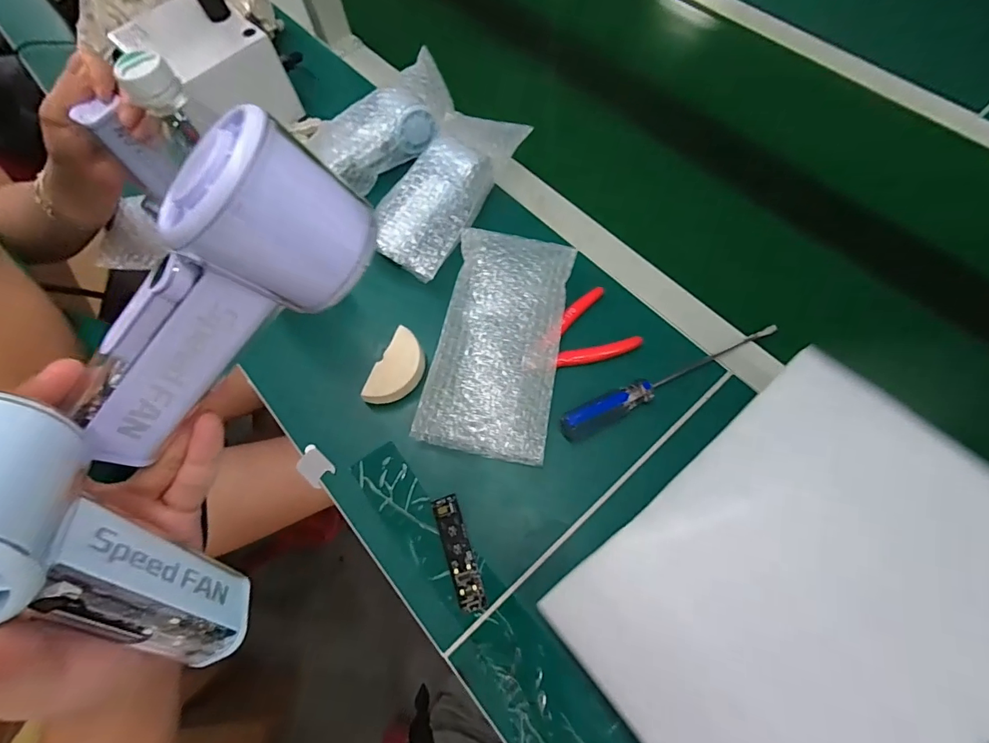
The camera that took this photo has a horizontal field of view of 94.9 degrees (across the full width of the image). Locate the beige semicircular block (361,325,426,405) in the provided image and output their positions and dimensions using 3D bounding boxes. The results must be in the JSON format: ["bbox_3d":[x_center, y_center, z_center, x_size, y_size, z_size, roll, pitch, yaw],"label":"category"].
[{"bbox_3d":[-0.091,-0.001,0.427,0.036,0.021,0.074,26,70,13],"label":"beige semicircular block"}]

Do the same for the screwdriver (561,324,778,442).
[{"bbox_3d":[0.165,0.006,0.411,0.226,0.025,0.023,-24,67,-7],"label":"screwdriver"}]

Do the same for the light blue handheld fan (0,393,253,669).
[{"bbox_3d":[-0.158,0.074,0.173,0.059,0.152,0.058,-36,48,-12],"label":"light blue handheld fan"}]

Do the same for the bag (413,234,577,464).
[{"bbox_3d":[0.005,-0.031,0.417,0.110,0.046,0.204,10,67,8],"label":"bag"}]

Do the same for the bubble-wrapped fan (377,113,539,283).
[{"bbox_3d":[-0.052,-0.197,0.484,0.098,0.052,0.207,23,70,13],"label":"bubble-wrapped fan"}]

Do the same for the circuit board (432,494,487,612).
[{"bbox_3d":[-0.029,0.146,0.367,0.021,0.010,0.089,-17,67,-4],"label":"circuit board"}]

